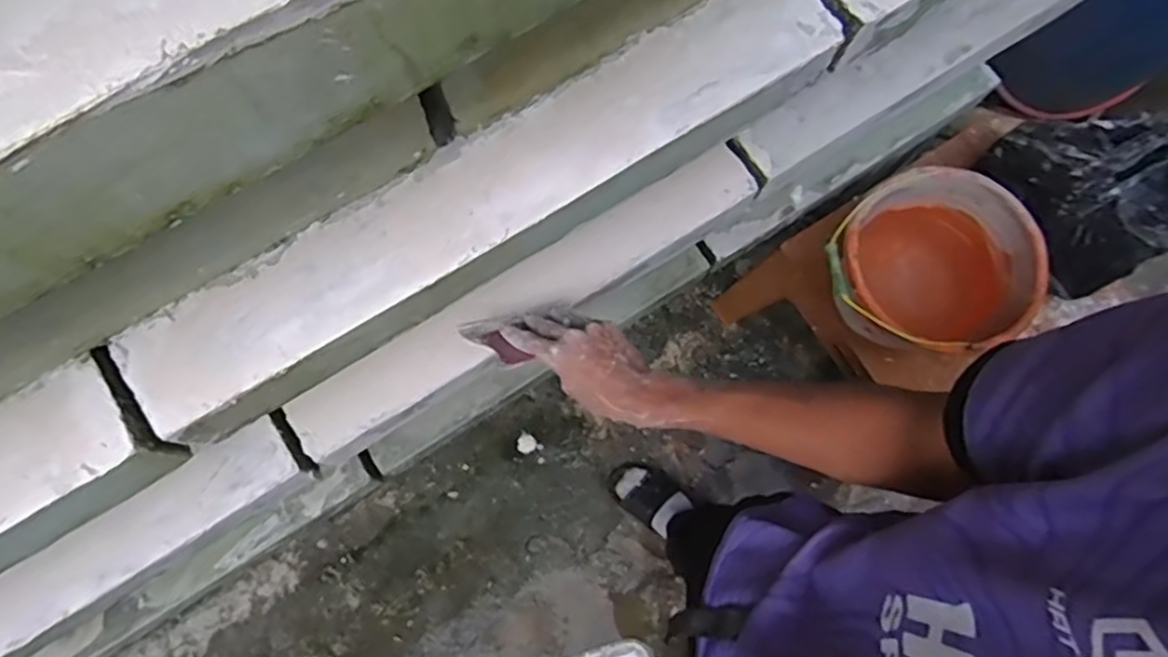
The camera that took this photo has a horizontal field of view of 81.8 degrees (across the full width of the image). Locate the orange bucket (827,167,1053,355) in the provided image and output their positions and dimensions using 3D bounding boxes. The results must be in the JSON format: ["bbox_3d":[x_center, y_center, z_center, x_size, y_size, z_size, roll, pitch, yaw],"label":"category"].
[{"bbox_3d":[0.507,-0.072,1.043,0.268,0.230,0.261,0,76,-1],"label":"orange bucket"}]

